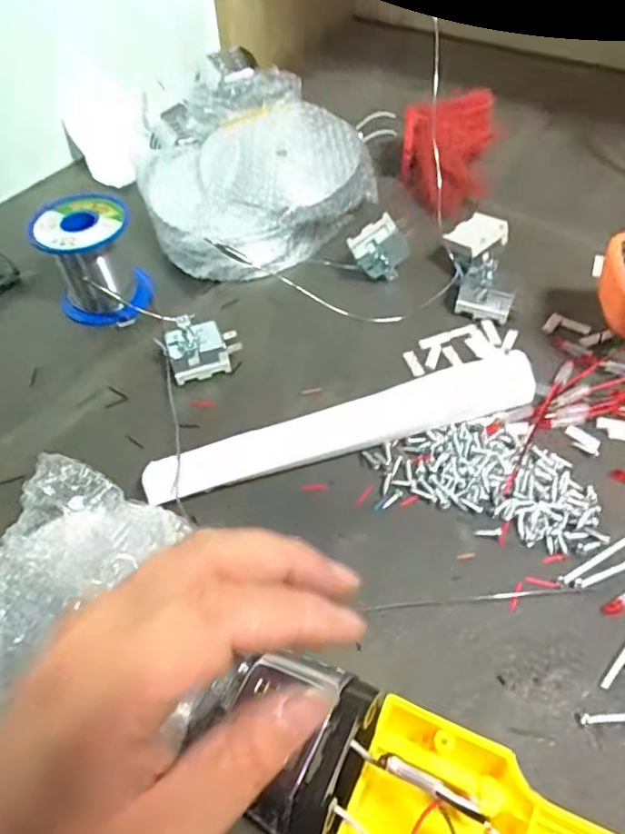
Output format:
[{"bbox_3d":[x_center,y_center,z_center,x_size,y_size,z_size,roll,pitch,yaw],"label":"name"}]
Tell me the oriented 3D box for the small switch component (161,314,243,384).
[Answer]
[{"bbox_3d":[-0.070,-0.045,0.374,0.044,0.027,0.035,-18,53,-10],"label":"small switch component"}]

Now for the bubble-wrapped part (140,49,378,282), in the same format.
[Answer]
[{"bbox_3d":[-0.059,-0.199,0.463,0.174,0.078,0.185,-32,56,-20],"label":"bubble-wrapped part"}]

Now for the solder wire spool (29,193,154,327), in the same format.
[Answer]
[{"bbox_3d":[-0.150,-0.106,0.400,0.064,0.060,0.066,-25,54,-15],"label":"solder wire spool"}]

